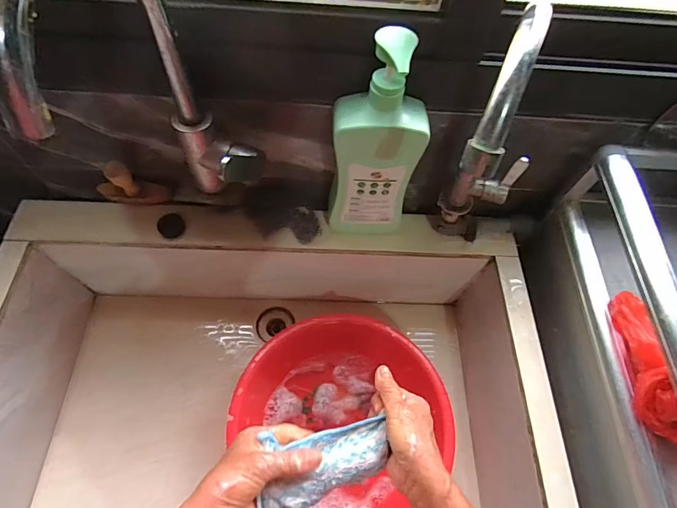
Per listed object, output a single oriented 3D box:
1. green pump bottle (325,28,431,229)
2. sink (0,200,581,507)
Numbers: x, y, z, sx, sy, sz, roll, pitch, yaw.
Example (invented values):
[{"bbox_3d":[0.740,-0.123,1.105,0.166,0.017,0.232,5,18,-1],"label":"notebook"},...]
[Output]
[{"bbox_3d":[0.045,-0.121,0.474,0.101,0.265,0.061,-1,63,-4],"label":"green pump bottle"},{"bbox_3d":[-0.098,0.224,0.569,0.722,0.241,0.528,1,63,-3],"label":"sink"}]

